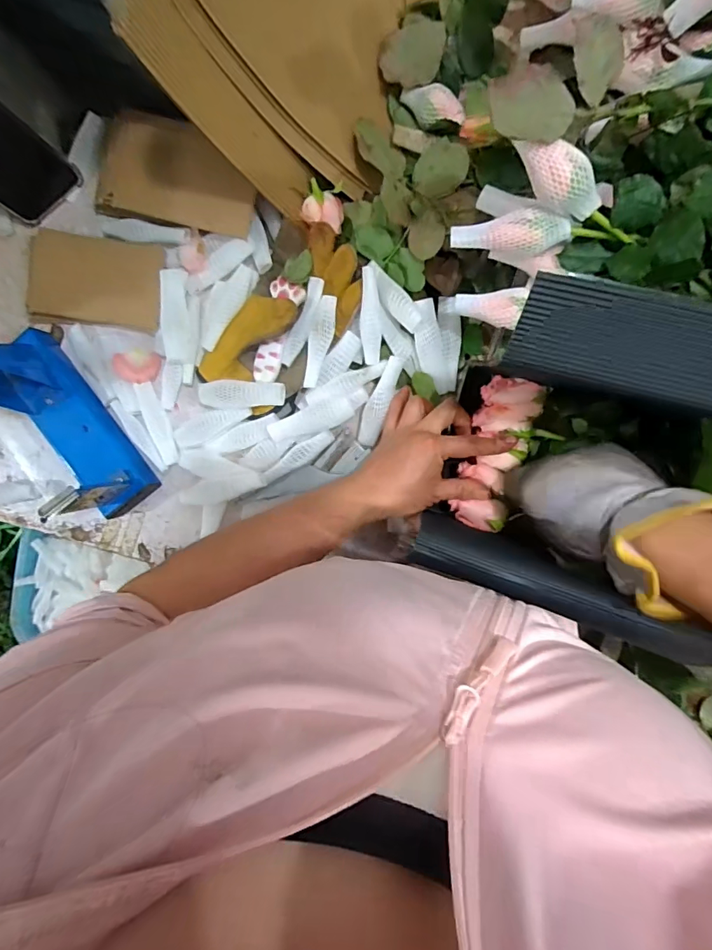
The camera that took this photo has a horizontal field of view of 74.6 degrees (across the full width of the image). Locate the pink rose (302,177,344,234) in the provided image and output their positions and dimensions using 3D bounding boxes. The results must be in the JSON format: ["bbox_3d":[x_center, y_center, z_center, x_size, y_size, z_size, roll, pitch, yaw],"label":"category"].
[{"bbox_3d":[-0.032,-0.258,0.449,0.037,0.026,0.046,3,95,4],"label":"pink rose"}]

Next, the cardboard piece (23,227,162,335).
[{"bbox_3d":[-0.281,-0.207,0.503,0.143,0.018,0.091,10,98,6],"label":"cardboard piece"}]

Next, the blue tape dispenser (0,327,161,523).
[{"bbox_3d":[-0.304,-0.053,0.457,0.066,0.127,0.212,-35,91,6],"label":"blue tape dispenser"}]

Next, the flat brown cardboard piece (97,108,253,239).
[{"bbox_3d":[-0.177,-0.292,0.452,0.158,0.022,0.089,11,112,1],"label":"flat brown cardboard piece"}]

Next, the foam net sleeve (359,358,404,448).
[{"bbox_3d":[0.023,-0.074,0.467,0.023,0.007,0.089,18,96,3],"label":"foam net sleeve"}]

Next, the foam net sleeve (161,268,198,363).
[{"bbox_3d":[-0.183,-0.163,0.480,0.027,0.018,0.091,-4,94,5],"label":"foam net sleeve"}]

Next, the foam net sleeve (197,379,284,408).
[{"bbox_3d":[-0.115,-0.083,0.480,0.089,0.019,0.027,-1,94,5],"label":"foam net sleeve"}]

